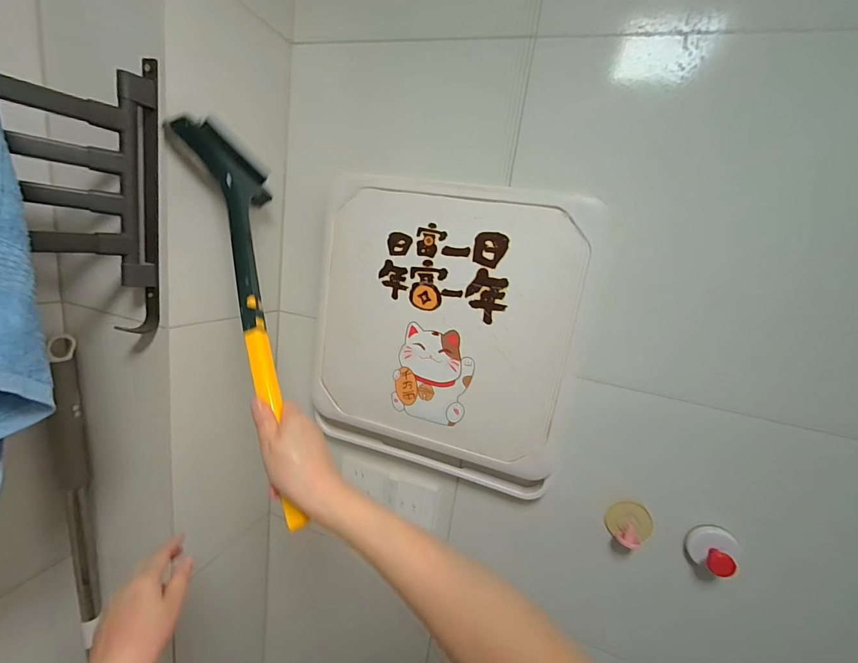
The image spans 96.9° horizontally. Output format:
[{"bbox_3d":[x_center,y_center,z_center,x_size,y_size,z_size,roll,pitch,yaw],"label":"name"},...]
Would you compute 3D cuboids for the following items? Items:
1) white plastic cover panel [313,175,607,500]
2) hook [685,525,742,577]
[{"bbox_3d":[0.013,0.008,0.529,0.363,0.396,0.039,12,13,18],"label":"white plastic cover panel"},{"bbox_3d":[0.353,0.273,0.474,0.043,0.049,0.055,-5,18,-45],"label":"hook"}]

